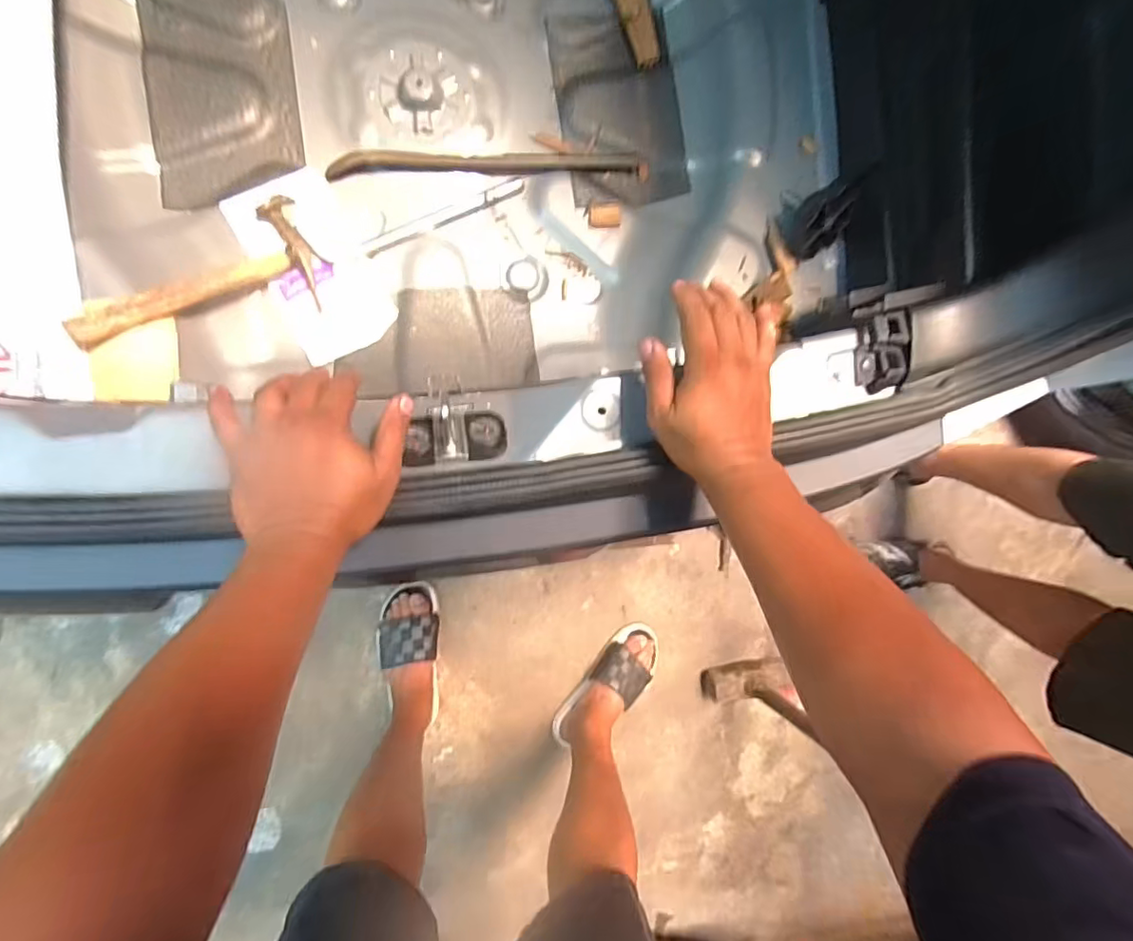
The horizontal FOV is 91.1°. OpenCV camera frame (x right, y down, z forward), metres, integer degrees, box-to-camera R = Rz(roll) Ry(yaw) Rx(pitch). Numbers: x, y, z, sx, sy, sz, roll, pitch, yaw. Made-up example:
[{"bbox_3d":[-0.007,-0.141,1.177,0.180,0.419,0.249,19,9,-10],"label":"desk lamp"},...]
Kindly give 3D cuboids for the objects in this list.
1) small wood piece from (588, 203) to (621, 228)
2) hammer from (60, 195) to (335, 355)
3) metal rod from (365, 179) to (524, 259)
[{"bbox_3d":[0.048,-0.316,0.691,0.039,0.011,0.026,-2,93,-9],"label":"small wood piece"},{"bbox_3d":[-0.367,-0.189,0.573,0.102,0.032,0.248,51,57,-8],"label":"hammer"},{"bbox_3d":[-0.145,-0.305,0.669,0.202,0.008,0.020,-27,97,-7],"label":"metal rod"}]

